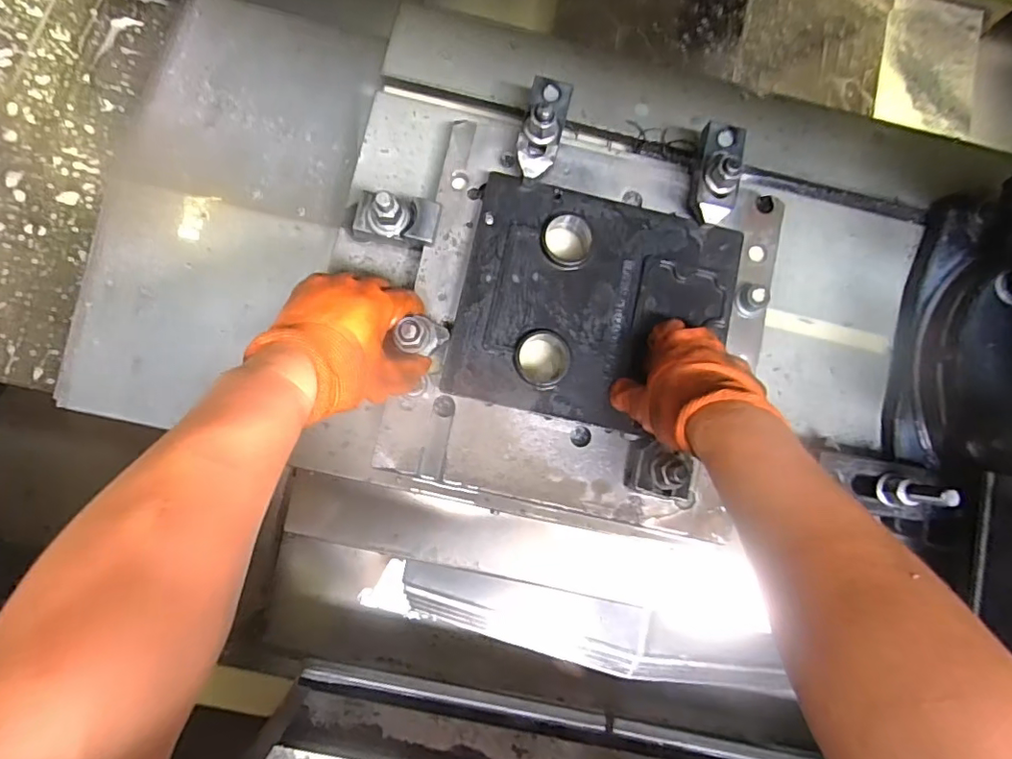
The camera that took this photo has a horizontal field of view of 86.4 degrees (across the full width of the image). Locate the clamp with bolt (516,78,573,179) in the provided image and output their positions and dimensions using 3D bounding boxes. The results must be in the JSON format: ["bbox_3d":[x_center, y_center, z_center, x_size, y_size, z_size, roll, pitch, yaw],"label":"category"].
[{"bbox_3d":[0.035,-0.233,0.487,0.037,0.034,0.095,15,83,-2],"label":"clamp with bolt"}]

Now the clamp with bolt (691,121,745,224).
[{"bbox_3d":[0.201,-0.197,0.502,0.039,0.035,0.097,13,83,-3],"label":"clamp with bolt"}]

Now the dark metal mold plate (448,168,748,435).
[{"bbox_3d":[0.082,-0.067,0.500,0.245,0.015,0.210,12,83,-3],"label":"dark metal mold plate"}]

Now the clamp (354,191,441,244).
[{"bbox_3d":[-0.105,-0.154,0.505,0.085,0.057,0.042,13,83,-3],"label":"clamp"}]

